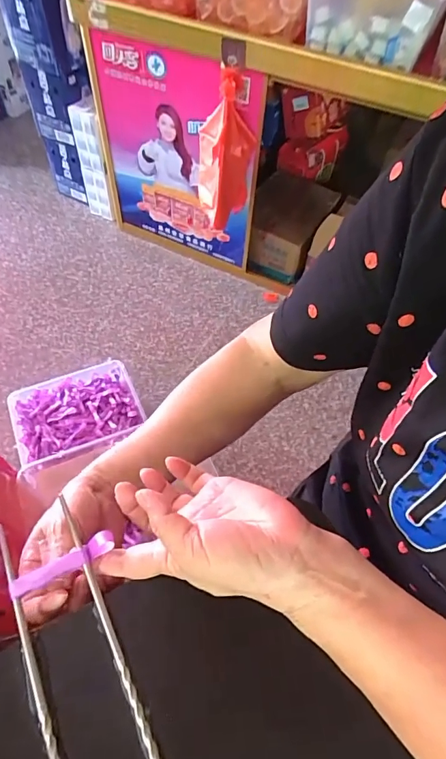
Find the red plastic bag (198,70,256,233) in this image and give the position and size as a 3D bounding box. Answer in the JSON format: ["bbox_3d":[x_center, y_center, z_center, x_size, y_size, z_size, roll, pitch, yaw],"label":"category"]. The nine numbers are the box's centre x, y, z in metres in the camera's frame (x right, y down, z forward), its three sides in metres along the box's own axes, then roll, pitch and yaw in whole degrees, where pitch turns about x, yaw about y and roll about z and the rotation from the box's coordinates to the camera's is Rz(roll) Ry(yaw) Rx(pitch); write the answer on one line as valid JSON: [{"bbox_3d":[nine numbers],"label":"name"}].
[{"bbox_3d":[0.010,-0.631,1.205,0.159,0.374,0.151,2,55,-2],"label":"red plastic bag"}]

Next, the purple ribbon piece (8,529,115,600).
[{"bbox_3d":[-0.109,0.126,0.287,0.071,0.008,0.012,-23,58,-16],"label":"purple ribbon piece"}]

